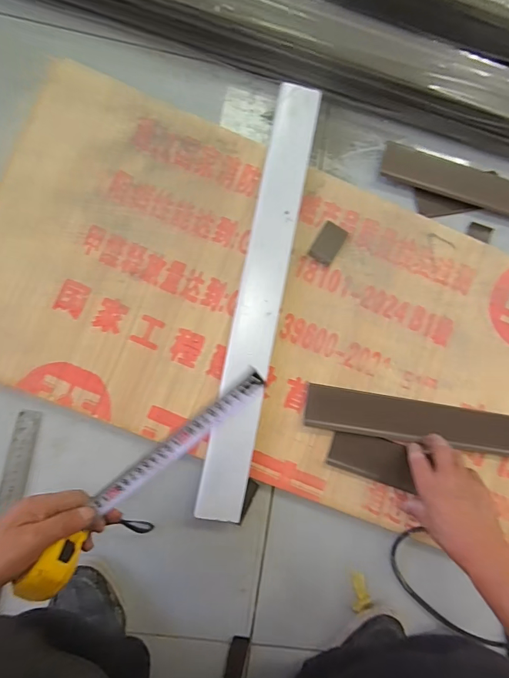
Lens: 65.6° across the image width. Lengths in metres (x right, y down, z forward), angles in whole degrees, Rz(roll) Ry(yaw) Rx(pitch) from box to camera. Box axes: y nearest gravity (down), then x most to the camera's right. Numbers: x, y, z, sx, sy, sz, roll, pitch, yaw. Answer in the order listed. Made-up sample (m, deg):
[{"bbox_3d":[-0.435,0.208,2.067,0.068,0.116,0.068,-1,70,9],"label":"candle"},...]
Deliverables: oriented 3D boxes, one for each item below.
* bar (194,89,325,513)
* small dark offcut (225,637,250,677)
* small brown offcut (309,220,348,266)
[{"bbox_3d":[0.012,-0.061,0.538,0.062,0.030,0.594,12,85,-6],"label":"bar"},{"bbox_3d":[-0.023,0.421,0.520,0.024,0.008,0.054,14,85,-6],"label":"small dark offcut"},{"bbox_3d":[0.106,-0.136,0.567,0.035,0.005,0.059,31,84,-4],"label":"small brown offcut"}]

